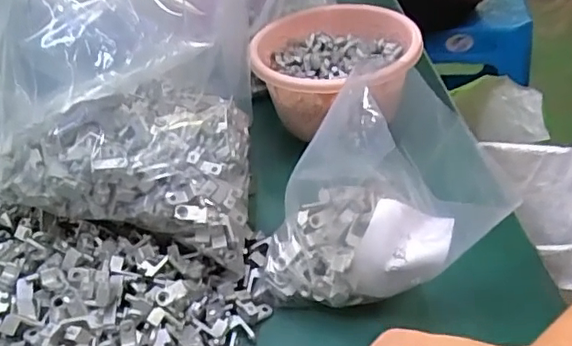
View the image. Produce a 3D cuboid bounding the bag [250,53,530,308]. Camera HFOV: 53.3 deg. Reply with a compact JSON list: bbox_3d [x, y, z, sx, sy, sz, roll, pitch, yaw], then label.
[{"bbox_3d":[0.054,0.007,0.359,0.138,0.158,0.092,0,39,9],"label":"bag"}]

